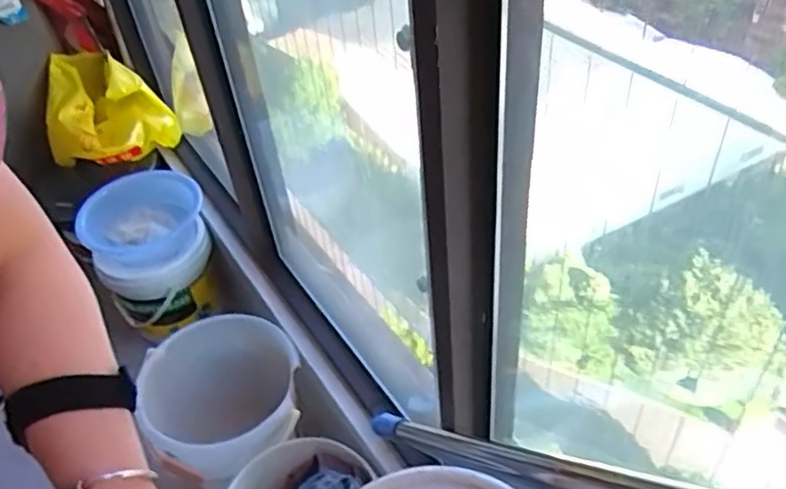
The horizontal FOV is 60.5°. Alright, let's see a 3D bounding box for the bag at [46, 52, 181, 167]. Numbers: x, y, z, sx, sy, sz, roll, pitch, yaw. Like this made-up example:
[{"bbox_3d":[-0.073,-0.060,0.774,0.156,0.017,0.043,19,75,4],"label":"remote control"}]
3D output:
[{"bbox_3d":[-0.719,-0.344,1.710,0.309,0.213,0.183,-8,43,-1],"label":"bag"}]

